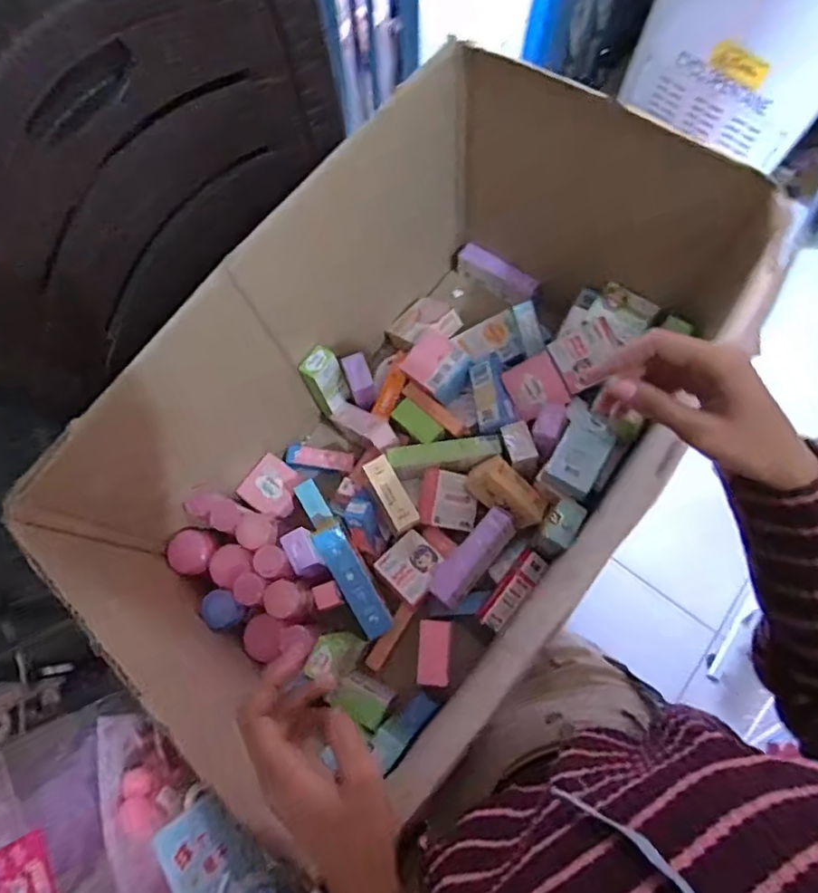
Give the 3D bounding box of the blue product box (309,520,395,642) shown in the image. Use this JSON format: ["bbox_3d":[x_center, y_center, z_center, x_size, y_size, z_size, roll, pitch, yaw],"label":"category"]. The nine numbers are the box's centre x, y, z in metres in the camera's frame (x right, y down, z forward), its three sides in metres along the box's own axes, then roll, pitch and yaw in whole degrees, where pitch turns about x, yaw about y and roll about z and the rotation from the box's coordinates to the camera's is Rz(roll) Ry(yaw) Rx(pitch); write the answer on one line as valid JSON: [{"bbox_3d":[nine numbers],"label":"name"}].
[{"bbox_3d":[-0.059,0.141,0.603,0.032,0.038,0.124,-29,92,-8],"label":"blue product box"}]

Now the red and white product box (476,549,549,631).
[{"bbox_3d":[0.112,0.155,0.608,0.028,0.026,0.090,39,78,11],"label":"red and white product box"}]

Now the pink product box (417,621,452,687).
[{"bbox_3d":[0.026,0.212,0.585,0.032,0.039,0.061,3,74,1],"label":"pink product box"}]

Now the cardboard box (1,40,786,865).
[{"bbox_3d":[0.019,-0.031,0.559,0.371,0.295,0.550,36,77,10],"label":"cardboard box"}]

